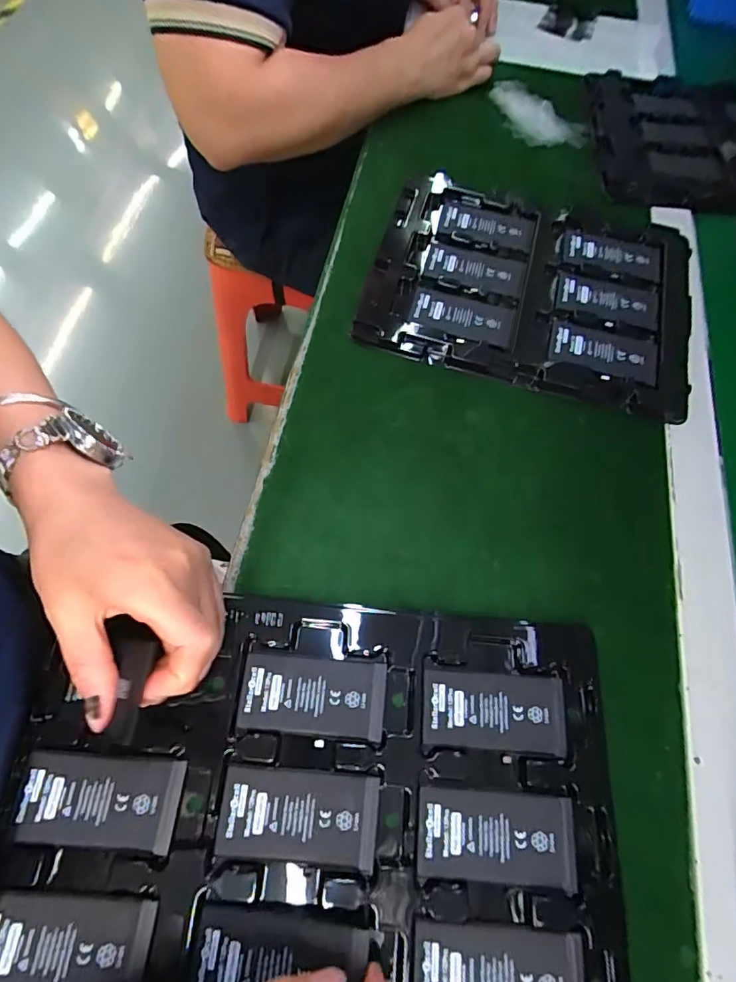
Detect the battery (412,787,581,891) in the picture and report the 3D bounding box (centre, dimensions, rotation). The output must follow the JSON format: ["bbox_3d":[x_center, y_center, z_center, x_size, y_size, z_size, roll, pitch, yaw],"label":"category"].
[{"bbox_3d":[0.070,0.189,0.268,0.085,0.004,0.042,5,66,0],"label":"battery"}]

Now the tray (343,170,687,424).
[{"bbox_3d":[0.143,-0.183,0.438,0.271,0.011,0.213,15,66,4],"label":"tray"}]

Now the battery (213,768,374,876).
[{"bbox_3d":[-0.038,0.178,0.268,0.084,0.004,0.044,5,66,0],"label":"battery"}]

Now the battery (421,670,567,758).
[{"bbox_3d":[0.075,0.132,0.294,0.085,0.004,0.043,4,66,0],"label":"battery"}]

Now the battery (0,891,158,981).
[{"bbox_3d":[-0.150,0.223,0.239,0.083,0.004,0.042,4,66,0],"label":"battery"}]

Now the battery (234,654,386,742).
[{"bbox_3d":[-0.033,0.122,0.293,0.084,0.004,0.043,5,66,0],"label":"battery"}]

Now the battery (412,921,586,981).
[{"bbox_3d":[0.066,0.243,0.243,0.086,0.004,0.043,5,66,0],"label":"battery"}]

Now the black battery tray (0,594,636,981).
[{"bbox_3d":[-0.028,0.175,0.267,0.327,0.015,0.225,5,66,0],"label":"black battery tray"}]

